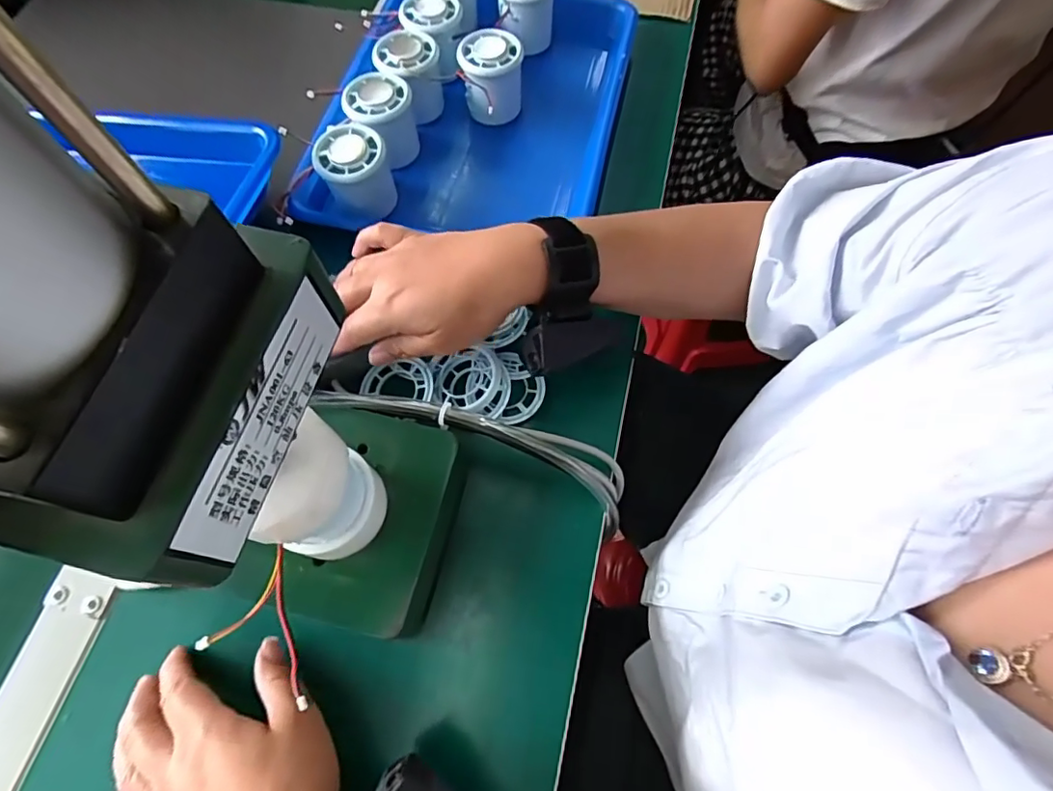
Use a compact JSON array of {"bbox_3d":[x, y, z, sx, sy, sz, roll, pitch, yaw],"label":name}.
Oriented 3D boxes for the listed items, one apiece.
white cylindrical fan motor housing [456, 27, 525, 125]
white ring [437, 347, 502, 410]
[{"bbox_3d":[-0.030,-0.286,0.494,0.055,0.062,0.068,-11,67,-3],"label":"white cylindrical fan motor housing"},{"bbox_3d":[-0.041,-0.011,0.388,0.046,0.011,0.046,0,67,1],"label":"white ring"}]

